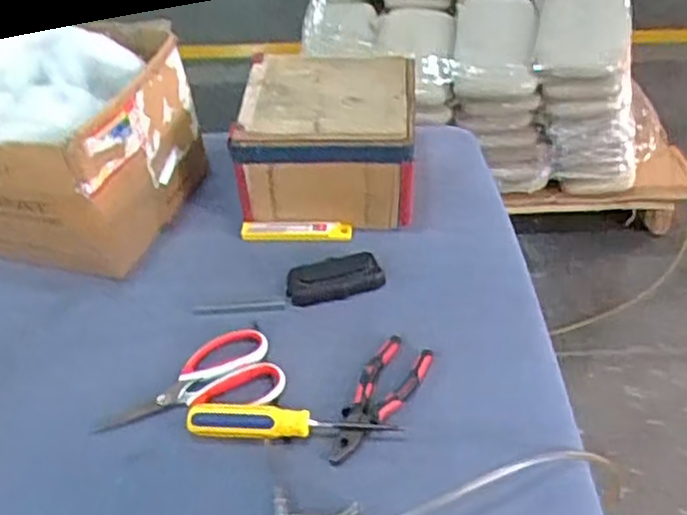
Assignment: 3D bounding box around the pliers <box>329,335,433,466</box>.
[{"bbox_3d":[0.034,0.134,0.690,0.057,0.014,0.155,17,46,22],"label":"pliers"}]

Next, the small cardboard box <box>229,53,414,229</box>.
[{"bbox_3d":[-0.016,-0.148,0.929,0.212,0.147,0.215,1,42,6],"label":"small cardboard box"}]

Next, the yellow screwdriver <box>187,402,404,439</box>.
[{"bbox_3d":[-0.050,0.151,0.667,0.189,0.028,0.027,1,42,5],"label":"yellow screwdriver"}]

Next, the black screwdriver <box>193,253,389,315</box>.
[{"bbox_3d":[-0.057,0.035,0.800,0.207,0.021,0.051,-12,42,-9],"label":"black screwdriver"}]

